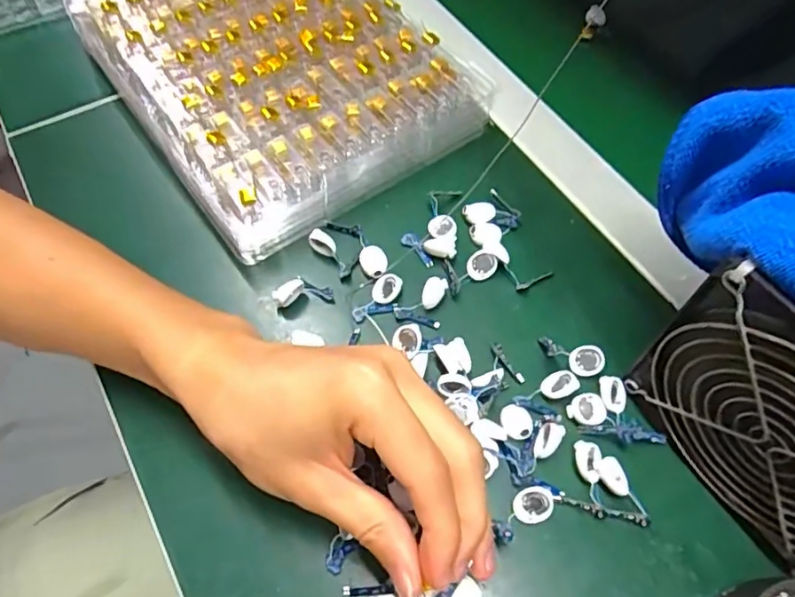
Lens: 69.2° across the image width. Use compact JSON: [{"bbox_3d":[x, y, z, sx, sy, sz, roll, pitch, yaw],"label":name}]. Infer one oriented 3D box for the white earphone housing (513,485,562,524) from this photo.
[{"bbox_3d":[0.066,0.097,0.273,0.023,0.005,0.015,-14,62,-8],"label":"white earphone housing"}]

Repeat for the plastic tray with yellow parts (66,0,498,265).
[{"bbox_3d":[-0.091,-0.171,0.404,0.194,0.035,0.270,-32,66,-17],"label":"plastic tray with yellow parts"}]

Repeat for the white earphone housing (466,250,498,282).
[{"bbox_3d":[0.050,-0.019,0.340,0.016,0.010,0.017,0,61,0],"label":"white earphone housing"}]

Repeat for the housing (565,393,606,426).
[{"bbox_3d":[0.098,0.058,0.298,0.020,0.005,0.016,-12,62,-7],"label":"housing"}]

